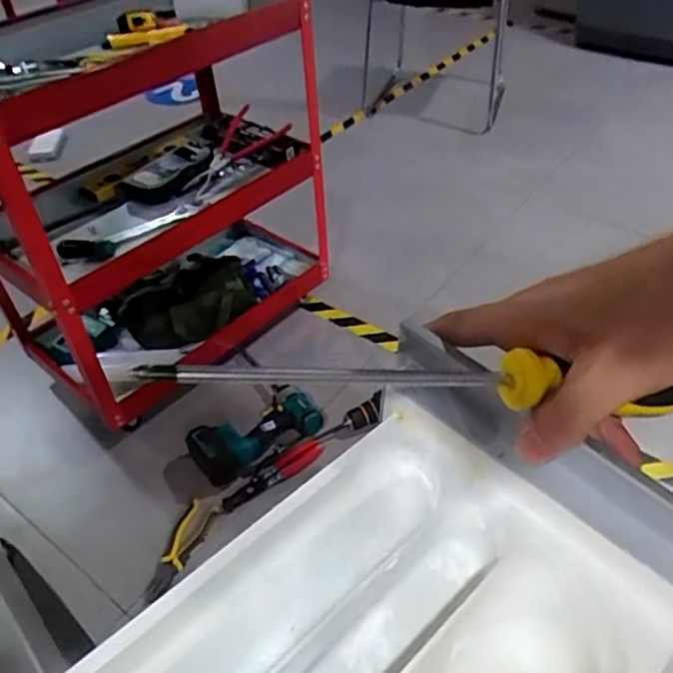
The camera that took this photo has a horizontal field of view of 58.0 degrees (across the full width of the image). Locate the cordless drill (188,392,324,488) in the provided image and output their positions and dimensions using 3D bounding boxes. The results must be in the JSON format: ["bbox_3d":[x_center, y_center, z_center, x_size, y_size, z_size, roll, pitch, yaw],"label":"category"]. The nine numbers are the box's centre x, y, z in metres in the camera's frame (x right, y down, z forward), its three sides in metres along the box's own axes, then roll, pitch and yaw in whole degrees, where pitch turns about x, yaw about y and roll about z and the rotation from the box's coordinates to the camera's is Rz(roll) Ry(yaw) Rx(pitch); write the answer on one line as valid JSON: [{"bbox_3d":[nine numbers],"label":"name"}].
[{"bbox_3d":[-0.171,0.193,1.273,0.280,0.105,0.130,-26,48,-22],"label":"cordless drill"}]

